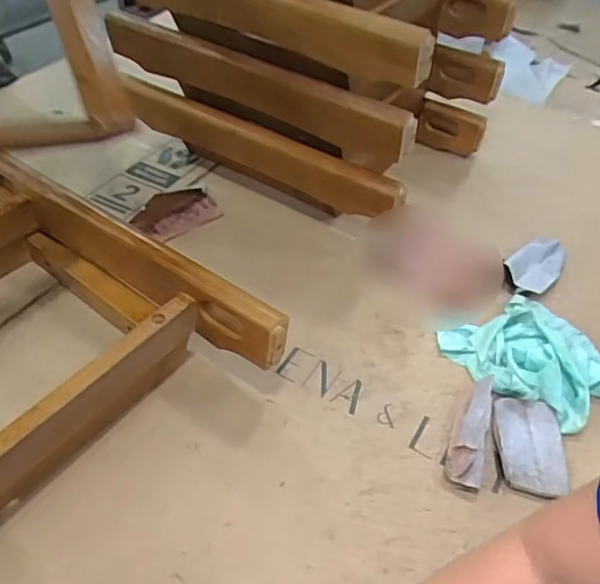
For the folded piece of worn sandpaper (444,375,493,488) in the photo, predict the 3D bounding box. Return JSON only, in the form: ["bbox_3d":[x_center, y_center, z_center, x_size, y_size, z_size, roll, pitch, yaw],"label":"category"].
[{"bbox_3d":[0.175,0.136,0.581,0.033,0.036,0.119,18,47,13],"label":"folded piece of worn sandpaper"}]

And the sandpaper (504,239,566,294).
[{"bbox_3d":[0.316,-0.039,0.757,0.105,0.034,0.052,-33,56,-31],"label":"sandpaper"}]

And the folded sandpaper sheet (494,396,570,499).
[{"bbox_3d":[0.231,0.154,0.580,0.065,0.017,0.100,7,45,3],"label":"folded sandpaper sheet"}]

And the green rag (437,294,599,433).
[{"bbox_3d":[0.273,0.064,0.652,0.154,0.032,0.172,-30,54,-29],"label":"green rag"}]

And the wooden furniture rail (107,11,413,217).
[{"bbox_3d":[-0.066,-0.205,0.805,0.442,0.072,0.045,27,50,21],"label":"wooden furniture rail"}]

